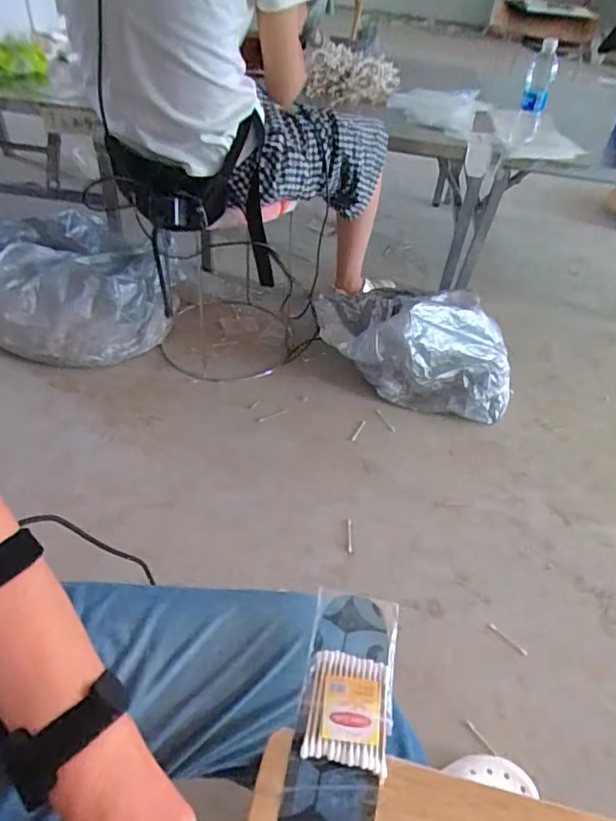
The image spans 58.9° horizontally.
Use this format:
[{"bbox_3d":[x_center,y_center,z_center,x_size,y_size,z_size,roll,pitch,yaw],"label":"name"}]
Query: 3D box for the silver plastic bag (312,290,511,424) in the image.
[{"bbox_3d":[0.266,-0.178,1.382,0.516,0.232,0.284,12,45,5],"label":"silver plastic bag"}]

